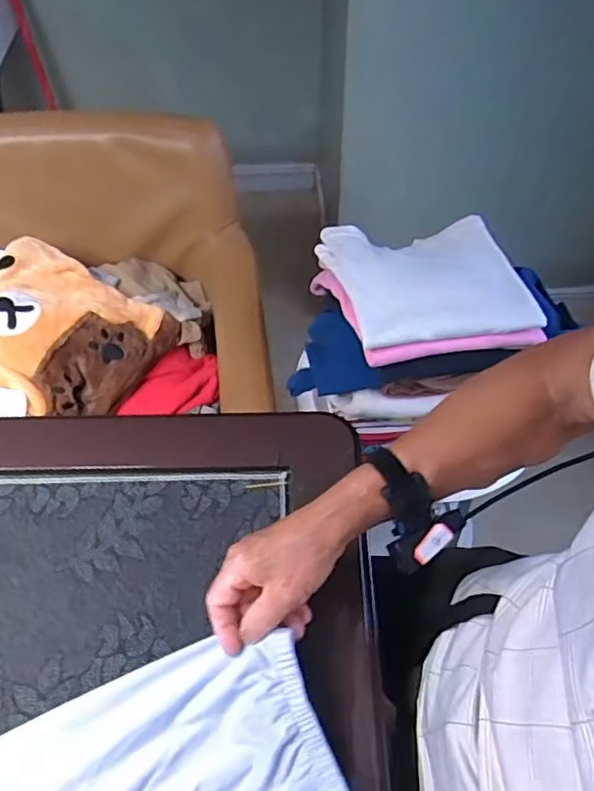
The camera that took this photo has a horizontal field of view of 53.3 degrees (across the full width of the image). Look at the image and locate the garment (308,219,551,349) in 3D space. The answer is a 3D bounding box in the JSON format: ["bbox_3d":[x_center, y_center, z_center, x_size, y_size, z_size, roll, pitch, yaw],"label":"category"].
[{"bbox_3d":[0.171,-0.161,0.780,0.239,0.030,0.221,-9,50,-11],"label":"garment"}]

